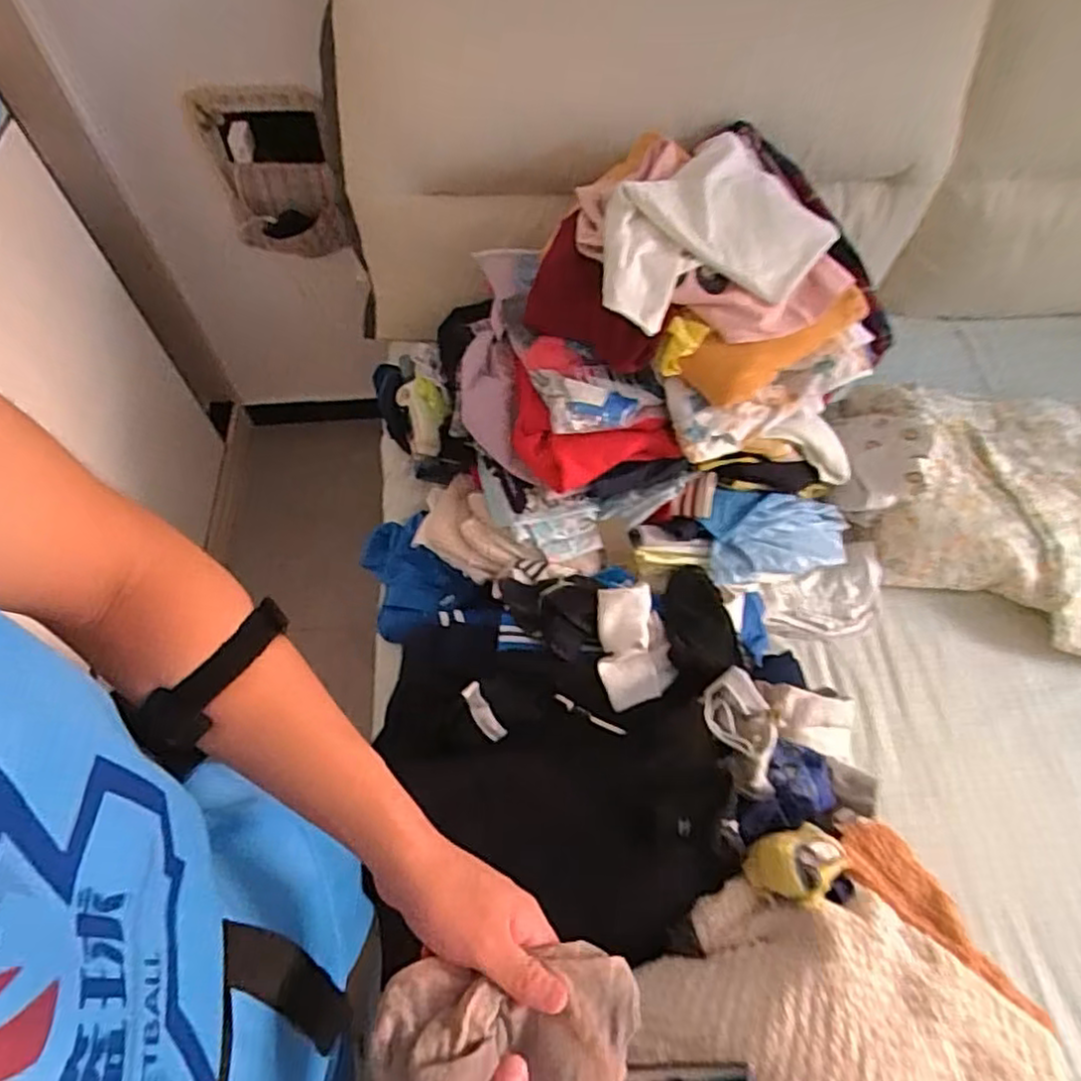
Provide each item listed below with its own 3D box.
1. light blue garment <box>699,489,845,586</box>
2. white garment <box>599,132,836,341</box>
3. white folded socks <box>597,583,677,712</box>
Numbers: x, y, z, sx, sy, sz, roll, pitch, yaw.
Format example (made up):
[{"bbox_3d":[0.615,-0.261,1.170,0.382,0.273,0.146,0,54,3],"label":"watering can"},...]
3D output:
[{"bbox_3d":[0.333,-0.009,0.938,0.224,0.070,0.122,-5,60,-3],"label":"light blue garment"},{"bbox_3d":[0.198,-0.362,0.817,0.277,0.076,0.222,-34,66,-18],"label":"white garment"},{"bbox_3d":[0.114,0.127,0.824,0.092,0.069,0.128,-12,61,-7],"label":"white folded socks"}]

